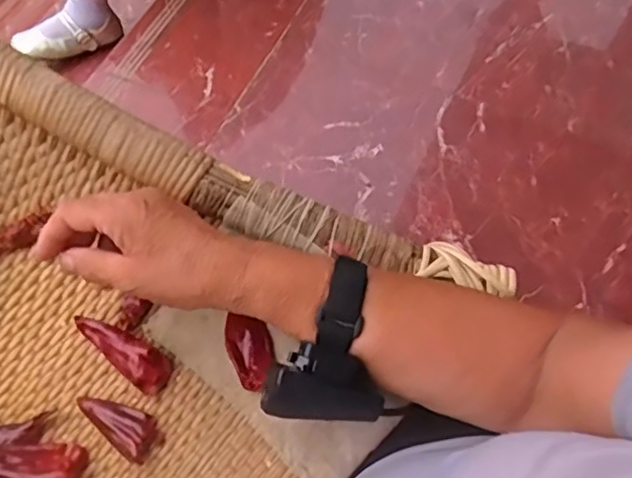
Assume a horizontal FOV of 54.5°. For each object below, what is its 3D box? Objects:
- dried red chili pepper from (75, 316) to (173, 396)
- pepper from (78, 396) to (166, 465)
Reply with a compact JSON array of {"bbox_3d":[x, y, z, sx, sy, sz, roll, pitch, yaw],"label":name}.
[{"bbox_3d":[-0.138,0.076,0.437,0.080,0.020,0.027,34,67,19],"label":"dried red chili pepper"},{"bbox_3d":[-0.134,0.125,0.422,0.065,0.009,0.029,35,68,19],"label":"pepper"}]

